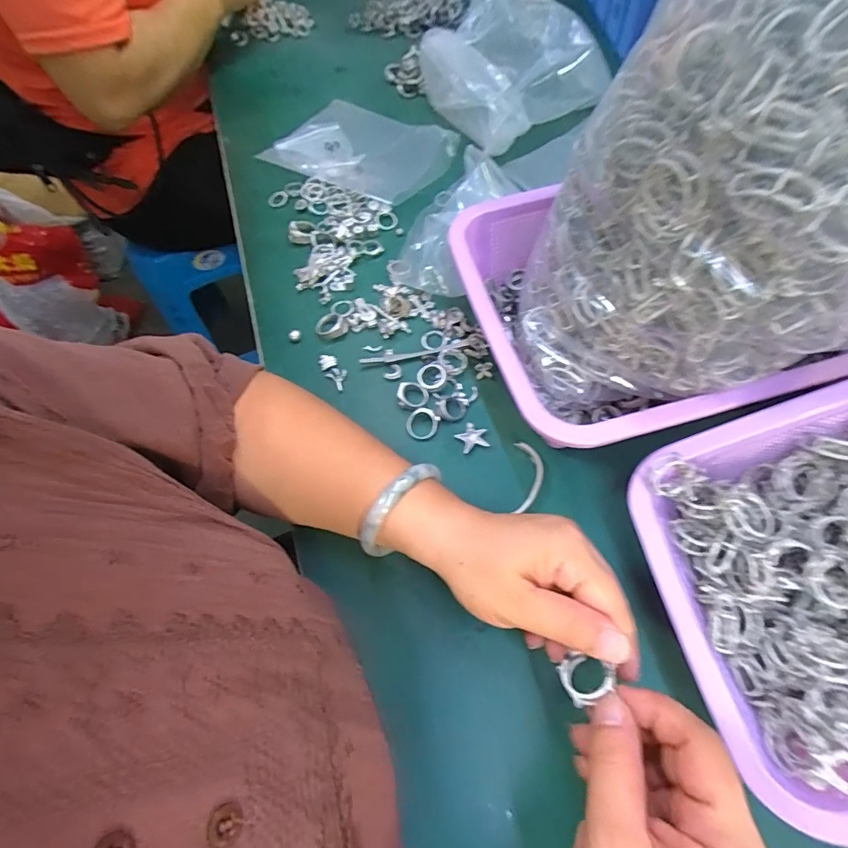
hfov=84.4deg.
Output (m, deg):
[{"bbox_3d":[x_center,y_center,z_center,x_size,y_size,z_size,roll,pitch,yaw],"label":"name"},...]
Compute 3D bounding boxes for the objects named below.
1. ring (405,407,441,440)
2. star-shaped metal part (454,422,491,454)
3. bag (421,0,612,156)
[{"bbox_3d":[-0.001,0.000,0.373,0.027,0.004,0.025,-1,82,4],"label":"ring"},{"bbox_3d":[0.038,0.011,0.369,0.024,0.007,0.022,-23,63,-7],"label":"star-shaped metal part"},{"bbox_3d":[0.089,-0.405,0.539,0.174,0.097,0.166,-35,67,-13],"label":"bag"}]

